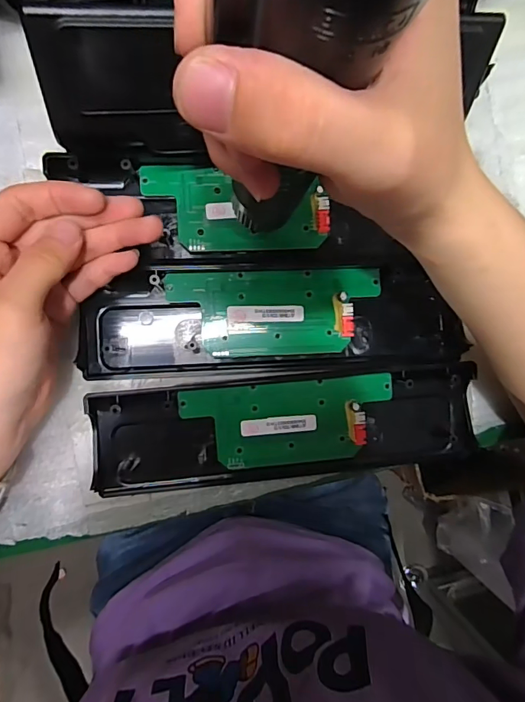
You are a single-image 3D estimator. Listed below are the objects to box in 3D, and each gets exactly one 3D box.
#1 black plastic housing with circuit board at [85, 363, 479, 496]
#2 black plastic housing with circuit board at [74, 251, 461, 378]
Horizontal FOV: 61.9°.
[{"bbox_3d":[0.018,0.054,0.287,0.243,0.019,0.070,-4,93,-7],"label":"black plastic housing with circuit board"},{"bbox_3d":[0.008,-0.022,0.282,0.239,0.015,0.069,-3,93,-7],"label":"black plastic housing with circuit board"}]

